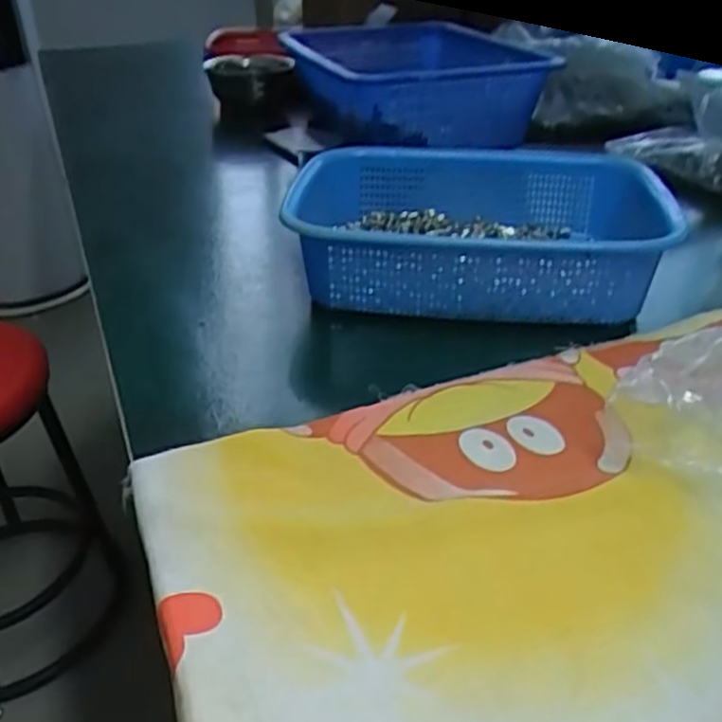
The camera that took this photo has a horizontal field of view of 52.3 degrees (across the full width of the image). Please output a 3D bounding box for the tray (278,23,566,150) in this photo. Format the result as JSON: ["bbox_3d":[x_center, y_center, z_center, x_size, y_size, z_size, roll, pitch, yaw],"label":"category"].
[{"bbox_3d":[0.063,-0.316,0.832,0.217,0.103,0.276,-13,34,-17],"label":"tray"}]

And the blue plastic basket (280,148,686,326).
[{"bbox_3d":[0.086,-0.104,0.578,0.270,0.074,0.205,0,32,3],"label":"blue plastic basket"}]

